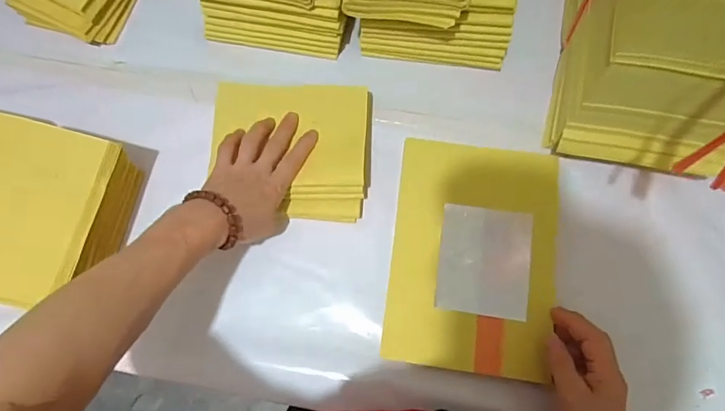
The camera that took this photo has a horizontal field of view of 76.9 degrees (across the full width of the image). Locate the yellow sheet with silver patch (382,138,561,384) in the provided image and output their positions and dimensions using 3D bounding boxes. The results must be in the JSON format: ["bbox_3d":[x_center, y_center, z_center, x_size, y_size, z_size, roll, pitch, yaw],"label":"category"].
[{"bbox_3d":[0.110,0.045,0.451,0.158,0.014,0.220,6,74,5],"label":"yellow sheet with silver patch"}]

